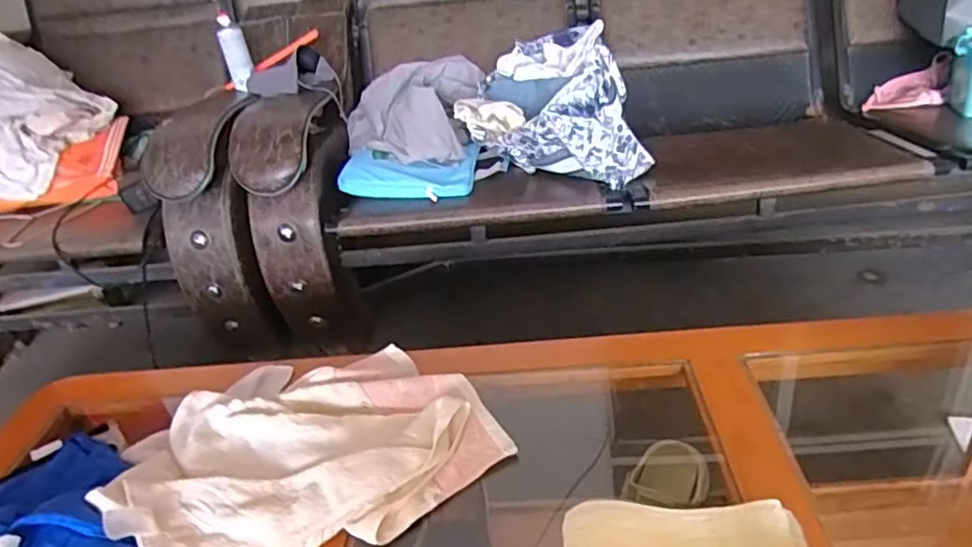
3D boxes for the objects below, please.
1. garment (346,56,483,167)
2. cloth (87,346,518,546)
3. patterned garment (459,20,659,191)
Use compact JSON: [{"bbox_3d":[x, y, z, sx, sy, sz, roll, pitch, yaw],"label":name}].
[{"bbox_3d":[-0.159,-0.363,1.424,0.297,0.135,0.331,-6,31,3],"label":"garment"},{"bbox_3d":[-0.175,0.153,0.647,0.343,0.065,0.265,-16,32,-14],"label":"cloth"},{"bbox_3d":[0.123,-0.332,1.278,0.335,0.238,0.252,-8,31,-1],"label":"patterned garment"}]

